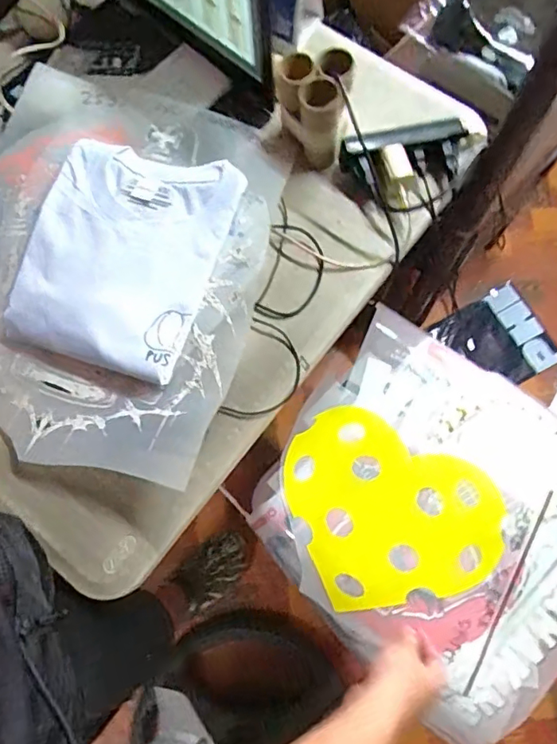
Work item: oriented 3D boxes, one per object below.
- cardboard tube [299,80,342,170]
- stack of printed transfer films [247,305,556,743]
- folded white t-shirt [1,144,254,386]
[{"bbox_3d":[0.049,-0.291,0.615,0.048,0.096,0.046,-1,75,2],"label":"cardboard tube"},{"bbox_3d":[0.203,0.178,0.676,0.414,0.049,0.396,37,80,9],"label":"stack of printed transfer films"},{"bbox_3d":[-0.176,-0.133,0.601,0.207,0.043,0.255,17,76,7],"label":"folded white t-shirt"}]

